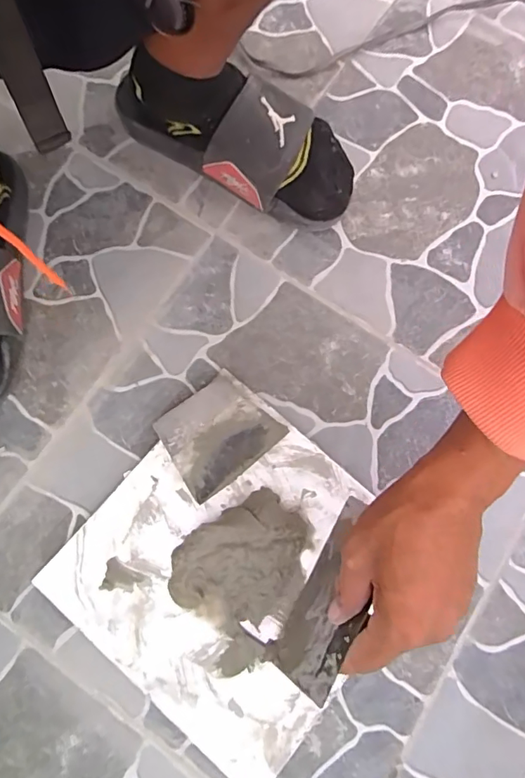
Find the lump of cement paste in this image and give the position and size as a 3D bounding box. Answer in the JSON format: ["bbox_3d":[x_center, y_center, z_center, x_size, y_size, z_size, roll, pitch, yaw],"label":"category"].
[{"bbox_3d":[-0.015,0.150,0.401,0.121,0.024,0.093,-37,80,-8],"label":"lump of cement paste"}]

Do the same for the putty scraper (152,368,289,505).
[{"bbox_3d":[-0.042,0.040,0.422,0.095,0.008,0.083,-42,82,-12],"label":"putty scraper"}]

